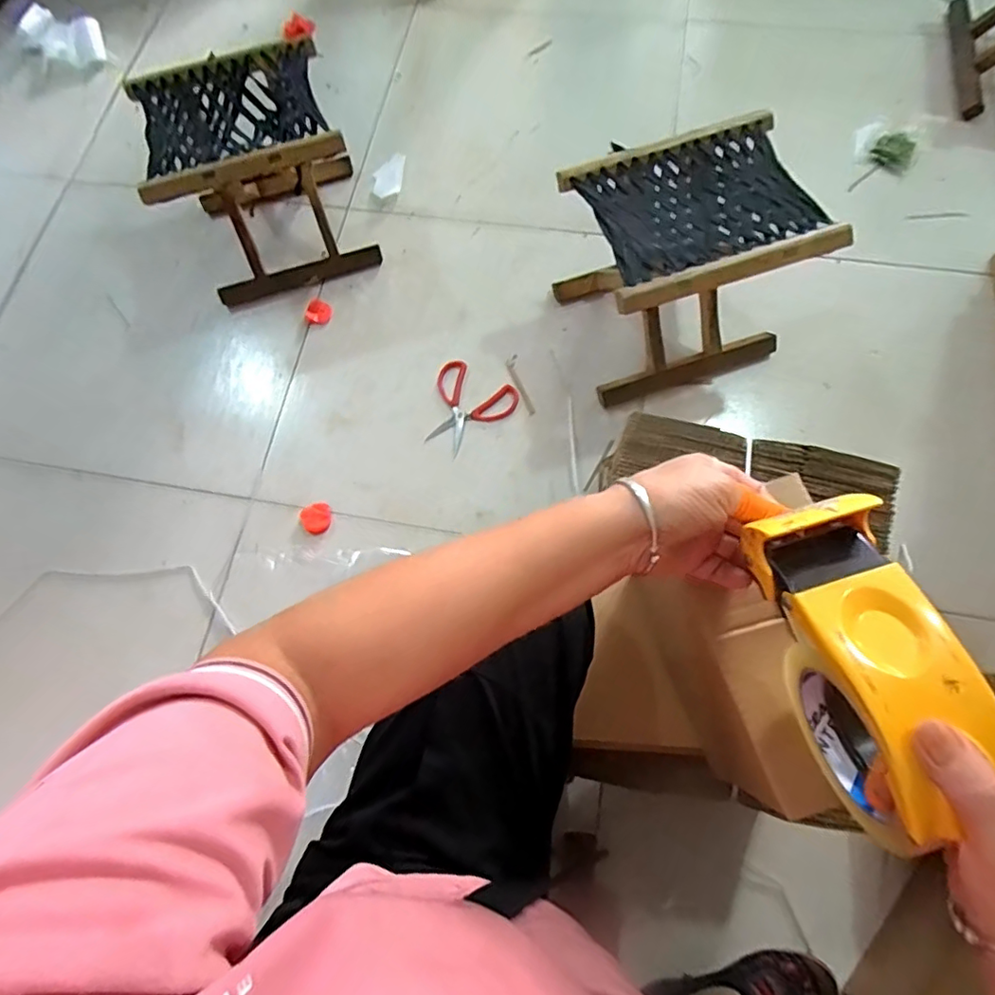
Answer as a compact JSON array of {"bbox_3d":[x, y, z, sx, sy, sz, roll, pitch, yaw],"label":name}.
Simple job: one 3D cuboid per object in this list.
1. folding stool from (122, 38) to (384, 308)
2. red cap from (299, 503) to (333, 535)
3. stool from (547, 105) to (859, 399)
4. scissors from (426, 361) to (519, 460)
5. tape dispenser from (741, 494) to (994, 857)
[{"bbox_3d":[-0.398,-0.546,0.957,0.289,0.249,0.263,-14,71,-2],"label":"folding stool"},{"bbox_3d":[-0.287,0.034,0.892,0.046,0.016,0.052,-23,71,-6],"label":"red cap"},{"bbox_3d":[0.273,-0.345,0.850,0.297,0.252,0.249,-16,71,-4],"label":"stool"},{"bbox_3d":[-0.053,-0.144,0.941,0.137,0.016,0.147,27,79,5],"label":"scissors"},{"bbox_3d":[0.192,0.095,0.310,0.065,0.101,0.168,-11,71,-2],"label":"tape dispenser"}]

